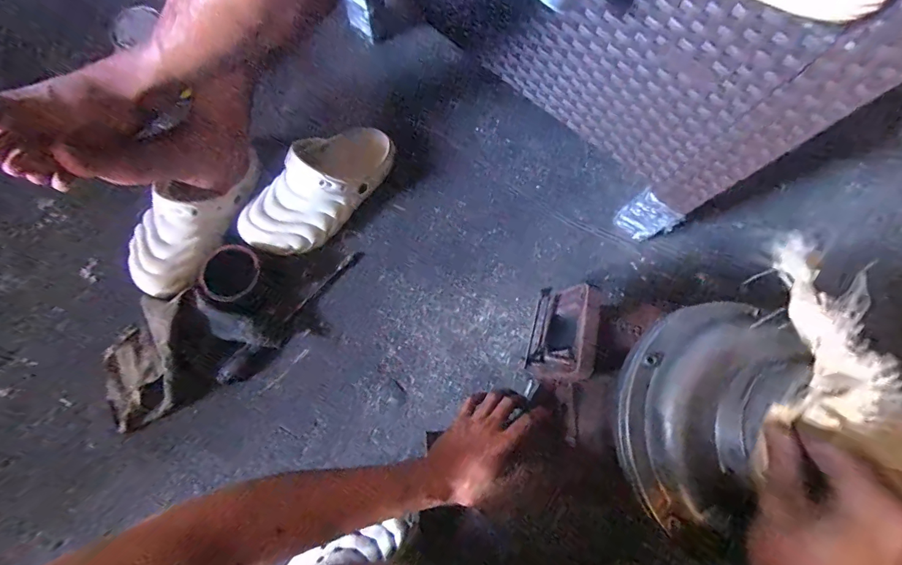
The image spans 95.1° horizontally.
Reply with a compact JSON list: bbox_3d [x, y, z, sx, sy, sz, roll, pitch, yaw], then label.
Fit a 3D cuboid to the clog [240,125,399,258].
[{"bbox_3d":[-0.191,-0.138,0.619,0.255,0.098,0.100,-43,84,-11],"label":"clog"}]

